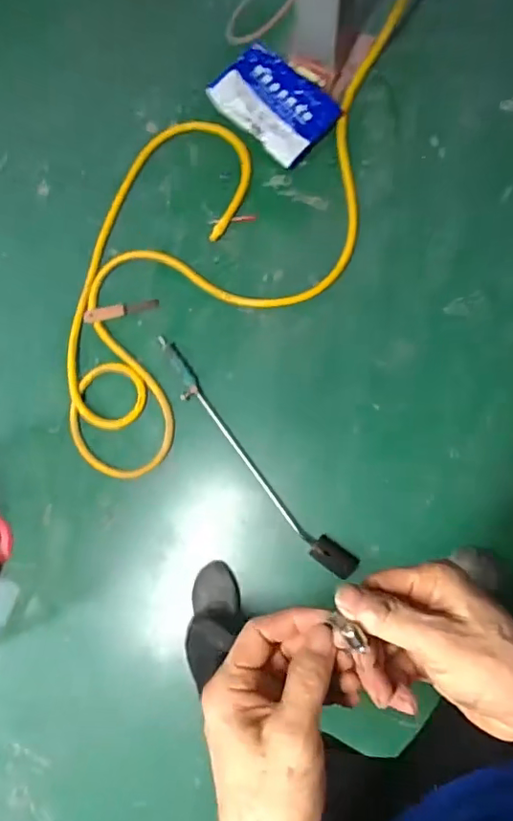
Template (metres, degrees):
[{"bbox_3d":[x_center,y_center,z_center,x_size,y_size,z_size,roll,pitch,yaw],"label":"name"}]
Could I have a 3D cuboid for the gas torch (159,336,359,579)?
[{"bbox_3d":[-0.018,0.099,1.236,0.063,0.050,0.675,-41,80,-1],"label":"gas torch"}]

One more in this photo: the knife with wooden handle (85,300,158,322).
[{"bbox_3d":[-0.325,-0.243,1.320,0.178,0.012,0.033,-13,81,3],"label":"knife with wooden handle"}]

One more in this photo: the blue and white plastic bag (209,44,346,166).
[{"bbox_3d":[0.043,-0.751,1.334,0.287,0.042,0.197,41,87,9],"label":"blue and white plastic bag"}]

